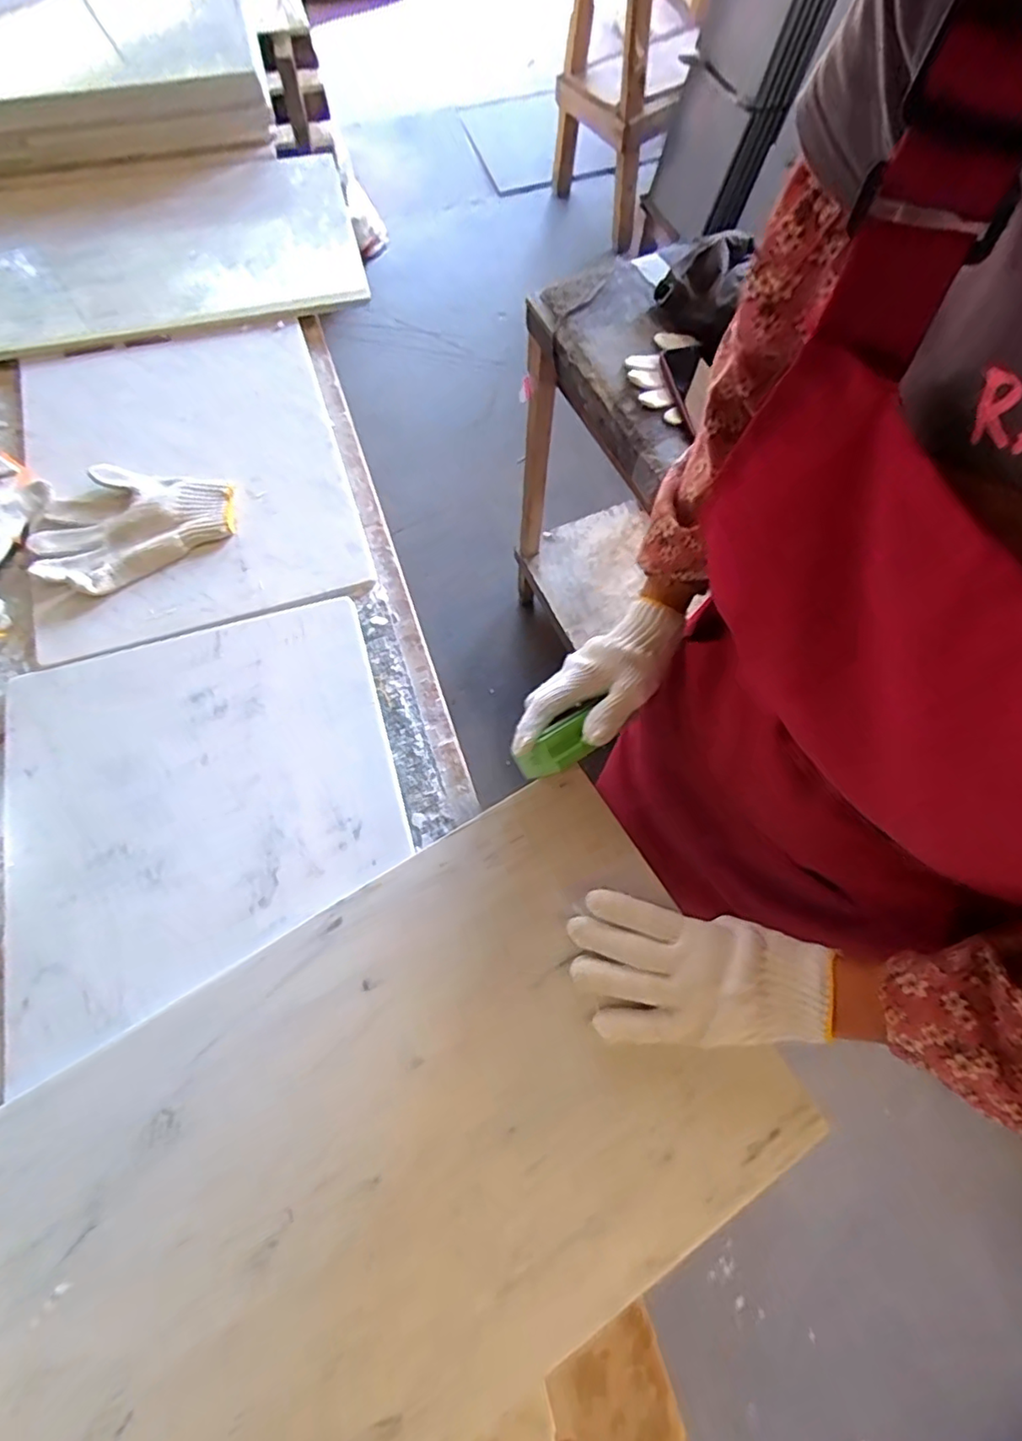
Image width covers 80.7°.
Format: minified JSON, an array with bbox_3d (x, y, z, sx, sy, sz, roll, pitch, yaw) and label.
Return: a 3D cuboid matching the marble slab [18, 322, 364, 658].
[{"bbox_3d":[-0.340,-0.269,0.625,0.306,0.029,0.394,-18,71,-8],"label":"marble slab"}]

